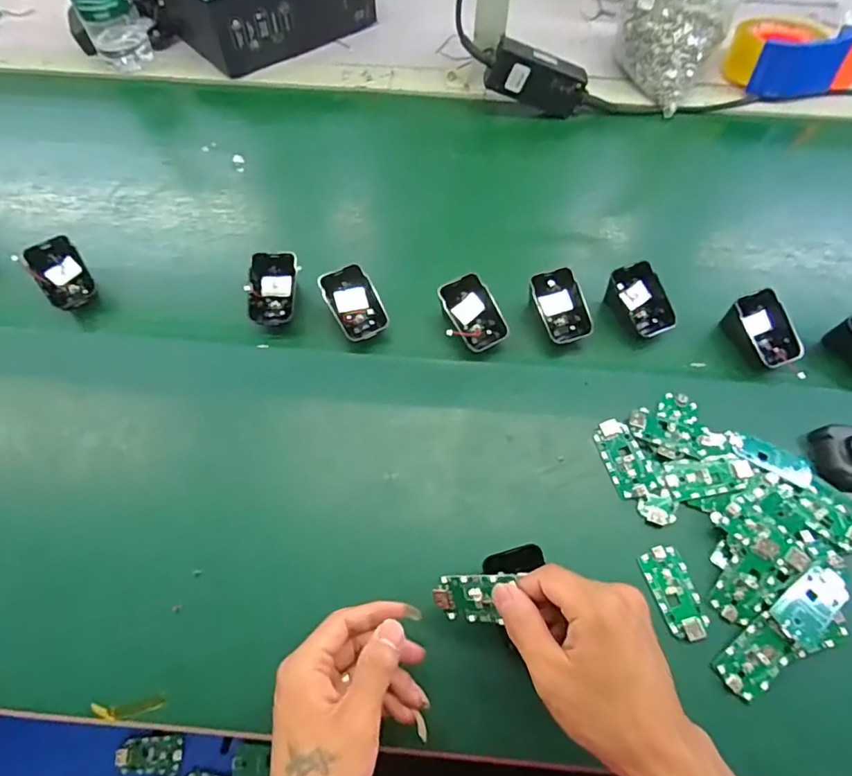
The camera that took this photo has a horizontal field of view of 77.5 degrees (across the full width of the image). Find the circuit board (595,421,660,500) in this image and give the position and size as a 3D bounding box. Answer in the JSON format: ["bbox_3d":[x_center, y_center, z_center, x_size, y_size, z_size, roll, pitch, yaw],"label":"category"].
[{"bbox_3d":[0.161,0.056,0.432,0.031,0.008,0.064,-15,62,-8],"label":"circuit board"}]

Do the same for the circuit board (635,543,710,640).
[{"bbox_3d":[0.184,0.150,0.390,0.032,0.005,0.063,-15,62,-8],"label":"circuit board"}]

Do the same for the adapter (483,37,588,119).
[{"bbox_3d":[0.131,-0.366,0.630,0.118,0.055,0.026,11,58,-22],"label":"adapter"}]

